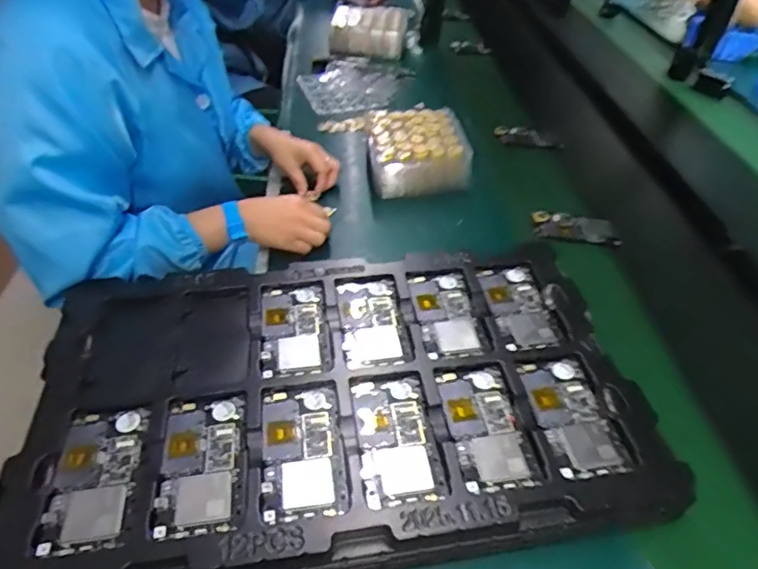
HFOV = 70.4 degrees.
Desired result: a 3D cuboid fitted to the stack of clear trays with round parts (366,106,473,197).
[{"bbox_3d":[0.056,-0.211,0.851,0.148,0.090,0.148,-4,44,-11],"label":"stack of clear trays with round parts"}]

